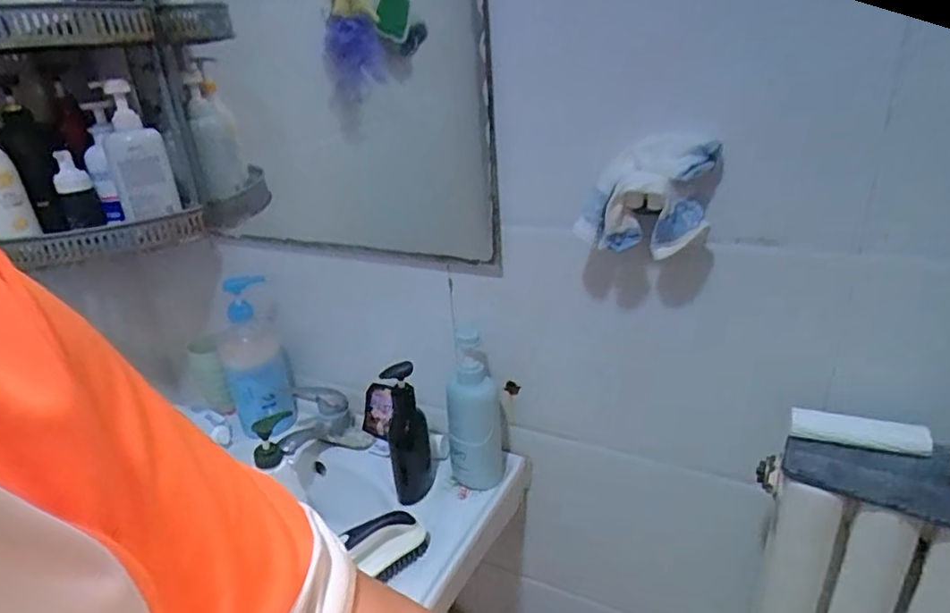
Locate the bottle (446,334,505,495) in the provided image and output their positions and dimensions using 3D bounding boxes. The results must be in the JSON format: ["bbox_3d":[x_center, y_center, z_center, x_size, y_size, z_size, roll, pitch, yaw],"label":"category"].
[{"bbox_3d":[-0.005,0.141,0.795,0.072,0.205,0.074,-6,25,-4],"label":"bottle"}]

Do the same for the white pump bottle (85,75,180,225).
[{"bbox_3d":[-0.499,-0.227,0.865,0.078,0.183,0.058,-18,28,-26],"label":"white pump bottle"}]

